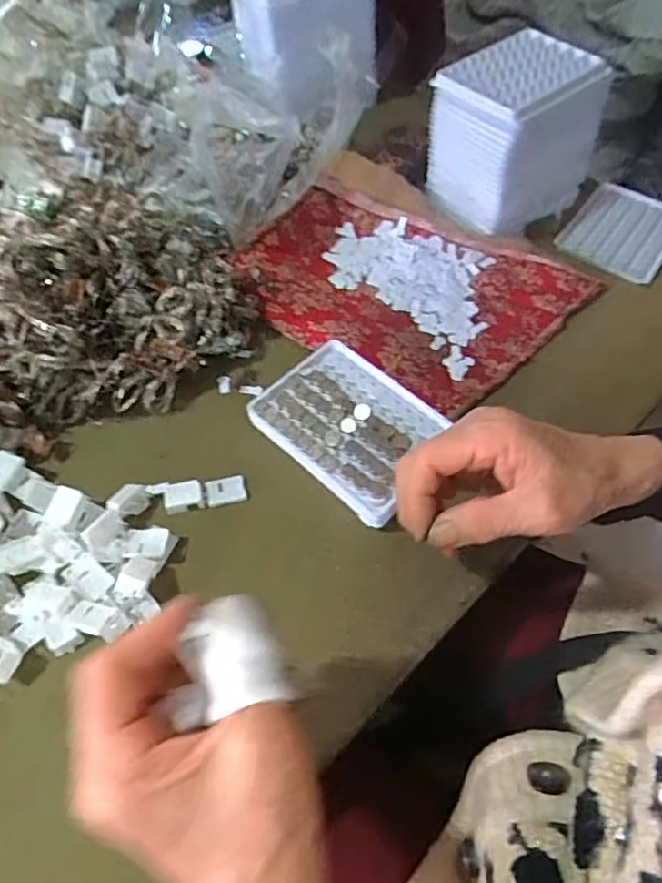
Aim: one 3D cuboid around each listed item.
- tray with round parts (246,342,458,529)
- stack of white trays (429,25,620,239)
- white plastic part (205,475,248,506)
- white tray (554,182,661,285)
[{"bbox_3d":[0.015,-0.012,0.442,0.127,0.023,0.101,35,61,20],"label":"tray with round parts"},{"bbox_3d":[0.168,-0.280,0.560,0.135,0.122,0.098,-31,62,-21],"label":"stack of white trays"},{"bbox_3d":[-0.074,0.034,0.428,0.028,0.004,0.019,-9,56,-8],"label":"white plastic part"},{"bbox_3d":[0.291,-0.210,0.602,0.095,0.009,0.135,32,60,19],"label":"white tray"}]

